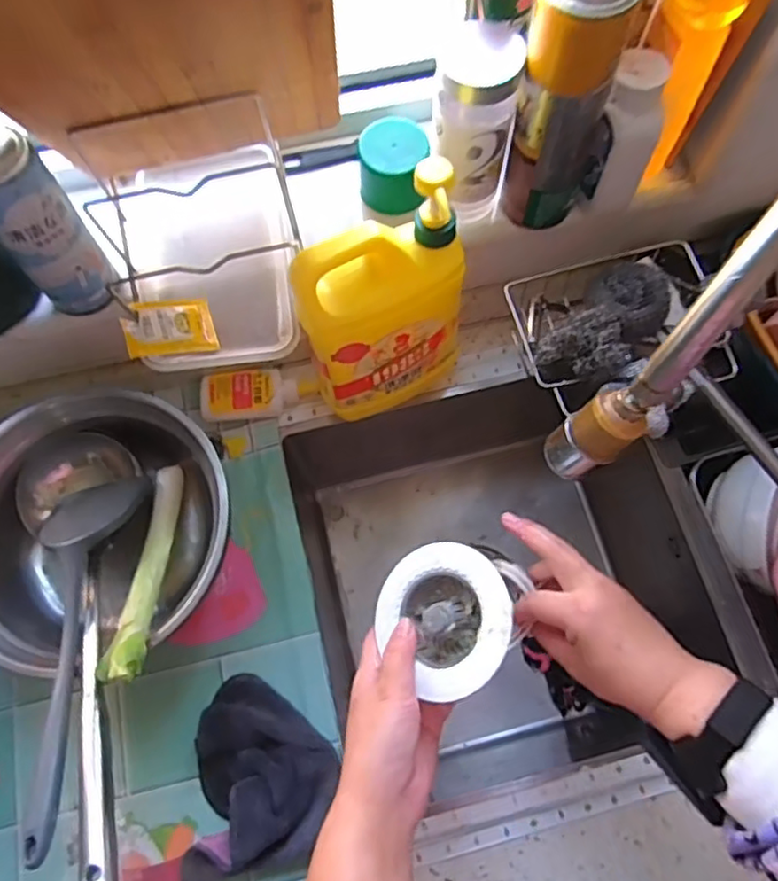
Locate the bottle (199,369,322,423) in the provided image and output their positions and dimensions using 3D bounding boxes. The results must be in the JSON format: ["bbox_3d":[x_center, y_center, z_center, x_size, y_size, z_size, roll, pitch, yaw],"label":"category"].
[{"bbox_3d":[-0.141,-0.052,0.700,0.126,0.026,0.055,-6,70,-1],"label":"bottle"}]

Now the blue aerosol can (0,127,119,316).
[{"bbox_3d":[-0.284,-0.171,0.522,0.068,0.167,0.052,-39,74,-12],"label":"blue aerosol can"}]

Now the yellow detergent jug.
[{"bbox_3d":[-0.005,-0.115,0.578,0.149,0.248,0.079,-35,73,-11],"label":"yellow detergent jug"}]

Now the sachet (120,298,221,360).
[{"bbox_3d":[-0.195,-0.103,0.570,0.079,0.011,0.059,-10,67,-29],"label":"sachet"}]

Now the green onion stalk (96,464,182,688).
[{"bbox_3d":[-0.212,0.110,0.558,0.033,0.034,0.219,-6,40,-1],"label":"green onion stalk"}]

